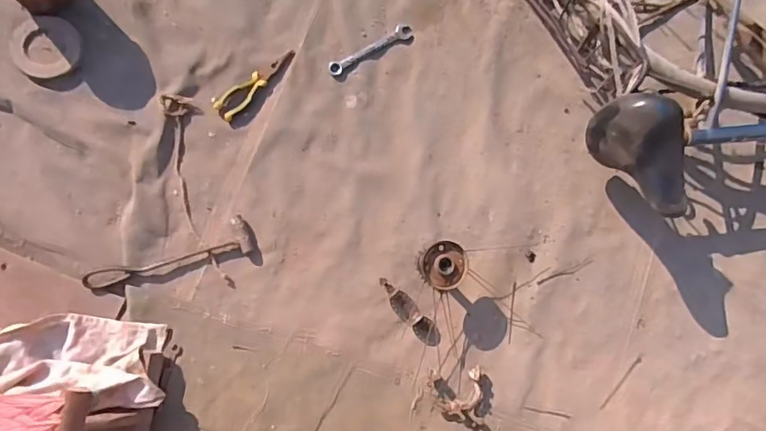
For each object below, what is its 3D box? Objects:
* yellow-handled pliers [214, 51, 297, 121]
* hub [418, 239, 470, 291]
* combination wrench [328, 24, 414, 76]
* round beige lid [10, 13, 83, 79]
[{"bbox_3d":[-0.254,-0.268,1.006,0.049,0.010,0.188,44,81,-2],"label":"yellow-handled pliers"},{"bbox_3d":[0.118,0.092,0.968,0.092,0.083,0.095,2,80,-12],"label":"hub"},{"bbox_3d":[-0.026,-0.345,1.049,0.196,0.012,0.033,-31,90,-9],"label":"combination wrench"},{"bbox_3d":[-0.637,-0.320,0.962,0.111,0.019,0.120,1,85,-7],"label":"round beige lid"}]

